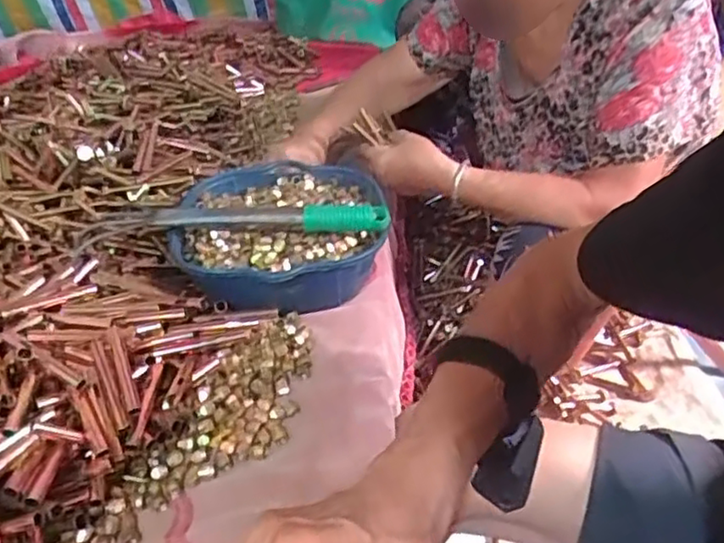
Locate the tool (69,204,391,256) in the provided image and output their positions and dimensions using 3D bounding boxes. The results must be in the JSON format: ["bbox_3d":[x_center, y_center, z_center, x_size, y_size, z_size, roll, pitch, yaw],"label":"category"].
[{"bbox_3d":[-0.137,-0.053,0.689,0.330,0.033,0.032,-4,36,5],"label":"tool"}]

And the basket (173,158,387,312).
[{"bbox_3d":[-0.087,-0.038,0.738,0.223,0.090,0.228,-6,36,1],"label":"basket"}]

